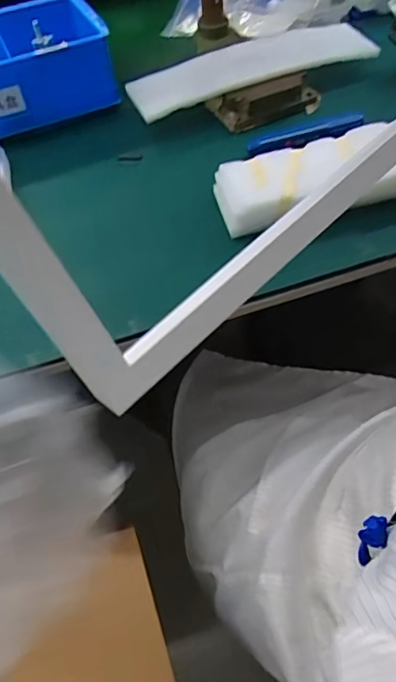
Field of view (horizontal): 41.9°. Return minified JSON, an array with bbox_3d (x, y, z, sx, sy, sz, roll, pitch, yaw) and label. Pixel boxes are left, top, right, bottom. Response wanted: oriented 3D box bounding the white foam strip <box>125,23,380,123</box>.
[{"bbox_3d":[0.072,-0.359,0.666,0.322,0.032,0.084,-23,56,-11],"label":"white foam strip"}]

